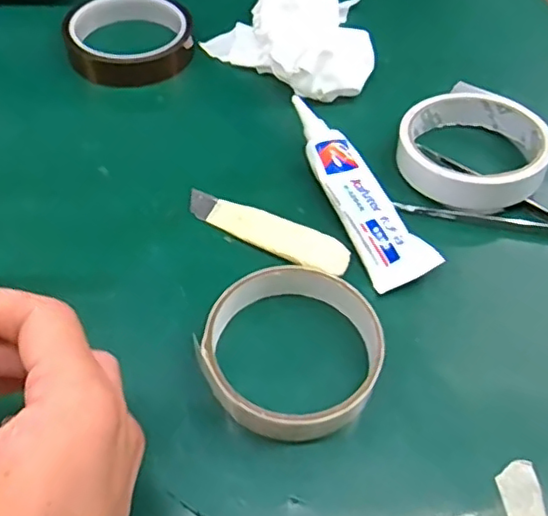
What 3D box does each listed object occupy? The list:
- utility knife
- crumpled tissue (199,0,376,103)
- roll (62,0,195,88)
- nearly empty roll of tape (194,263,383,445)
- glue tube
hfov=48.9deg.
[{"bbox_3d":[-0.004,-0.017,0.342,0.100,0.004,0.023,25,56,16],"label":"utility knife"},{"bbox_3d":[0.015,-0.158,0.431,0.080,0.045,0.123,-37,62,-26],"label":"crumpled tissue"},{"bbox_3d":[-0.106,-0.162,0.439,0.089,0.026,0.078,-8,54,-7],"label":"roll"},{"bbox_3d":[0.008,0.044,0.287,0.082,0.021,0.086,1,53,-1],"label":"nearly empty roll of tape"},{"bbox_3d":[0.046,-0.043,0.355,0.034,0.017,0.140,-17,56,-14],"label":"glue tube"}]

